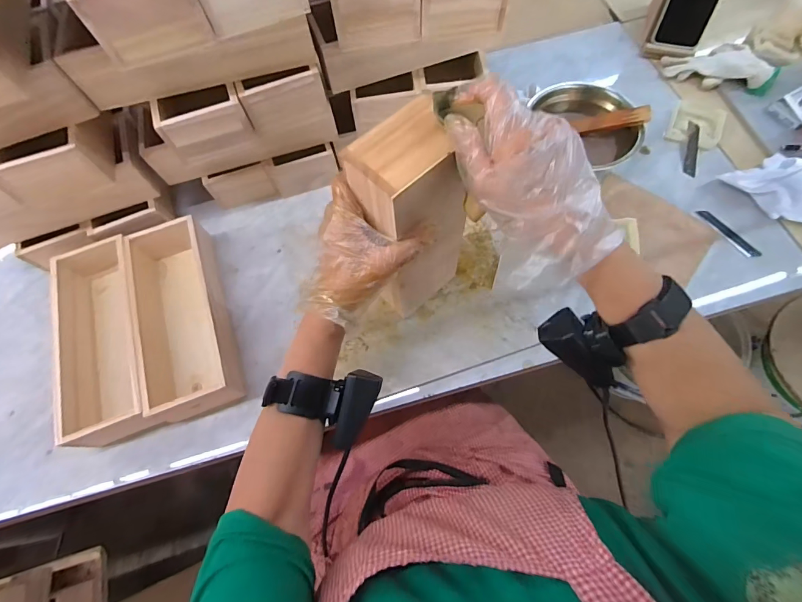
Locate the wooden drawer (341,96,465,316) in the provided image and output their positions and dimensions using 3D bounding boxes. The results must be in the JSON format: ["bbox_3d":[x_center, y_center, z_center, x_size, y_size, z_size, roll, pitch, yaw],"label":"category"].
[{"bbox_3d":[0.016,-0.067,0.414,0.085,0.267,0.064,-44,68,-12],"label":"wooden drawer"}]

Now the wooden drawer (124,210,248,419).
[{"bbox_3d":[-0.296,0.017,0.518,0.100,0.068,0.278,-21,69,-6],"label":"wooden drawer"}]

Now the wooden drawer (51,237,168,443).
[{"bbox_3d":[-0.396,0.039,0.512,0.102,0.071,0.293,-22,69,-6],"label":"wooden drawer"}]

